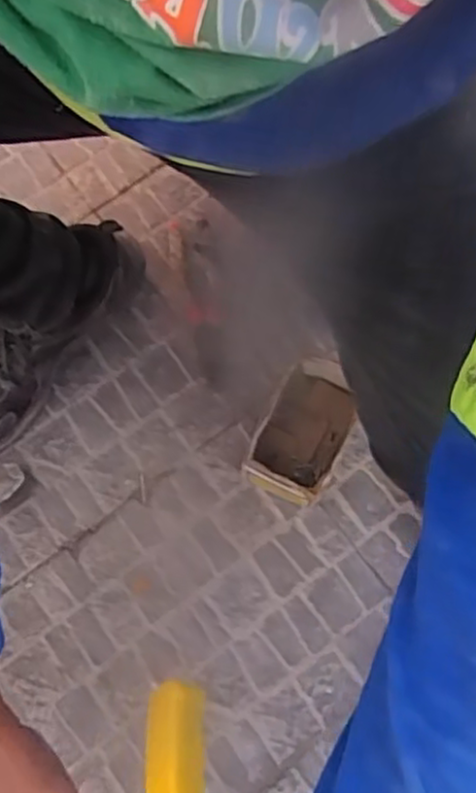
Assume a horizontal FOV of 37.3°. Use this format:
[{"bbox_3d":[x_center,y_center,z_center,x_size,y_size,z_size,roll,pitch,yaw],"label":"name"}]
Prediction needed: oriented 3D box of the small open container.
[{"bbox_3d":[0.068,0.036,0.702,0.082,0.089,0.130,28,77,7],"label":"small open container"}]

